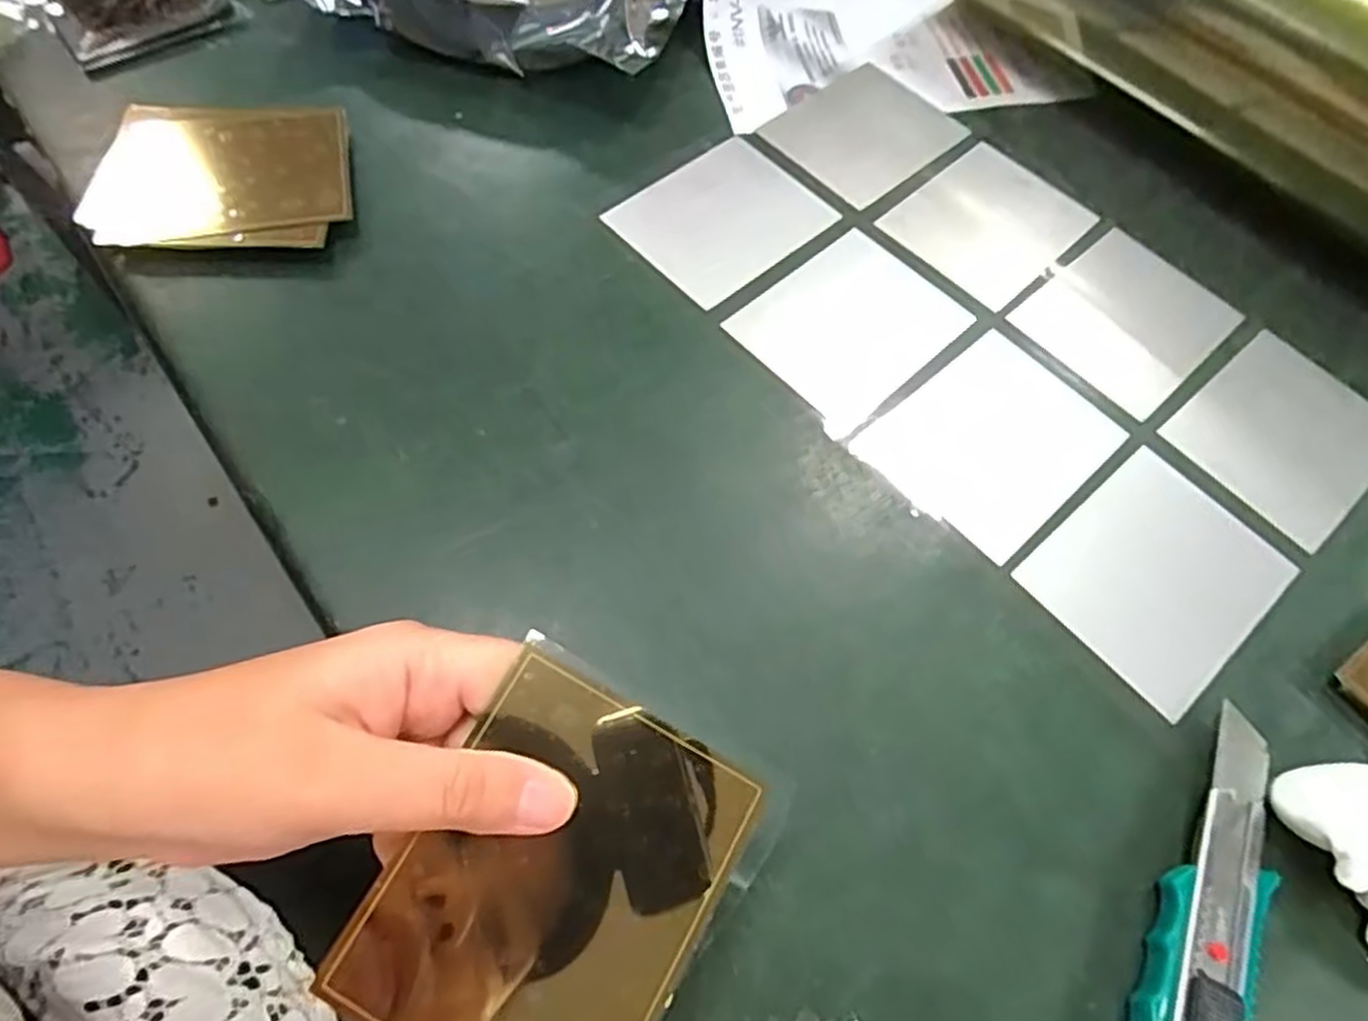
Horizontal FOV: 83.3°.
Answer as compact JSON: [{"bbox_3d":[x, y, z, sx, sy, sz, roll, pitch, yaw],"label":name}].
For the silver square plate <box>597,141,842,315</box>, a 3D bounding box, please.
[{"bbox_3d":[0.020,-0.151,0.397,0.100,0.006,0.079,-38,71,-20],"label":"silver square plate"}]

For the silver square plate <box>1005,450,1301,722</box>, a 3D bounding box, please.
[{"bbox_3d":[0.197,0.026,0.320,0.098,0.004,0.078,-37,71,-20],"label":"silver square plate"}]

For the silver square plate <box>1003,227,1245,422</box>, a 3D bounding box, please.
[{"bbox_3d":[0.222,-0.097,0.386,0.096,0.005,0.079,-38,71,-20],"label":"silver square plate"}]

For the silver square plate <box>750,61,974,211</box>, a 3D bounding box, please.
[{"bbox_3d":[0.102,-0.214,0.437,0.096,0.006,0.081,-39,72,-21],"label":"silver square plate"}]

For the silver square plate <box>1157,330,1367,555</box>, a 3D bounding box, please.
[{"bbox_3d":[0.280,-0.036,0.357,0.098,0.005,0.078,-36,71,-20],"label":"silver square plate"}]

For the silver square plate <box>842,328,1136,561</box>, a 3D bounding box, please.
[{"bbox_3d":[0.136,-0.031,0.341,0.114,0.008,0.079,-36,73,-24],"label":"silver square plate"}]

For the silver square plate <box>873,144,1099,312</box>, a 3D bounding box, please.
[{"bbox_3d":[0.162,-0.153,0.409,0.094,0.004,0.079,-40,72,-21],"label":"silver square plate"}]

